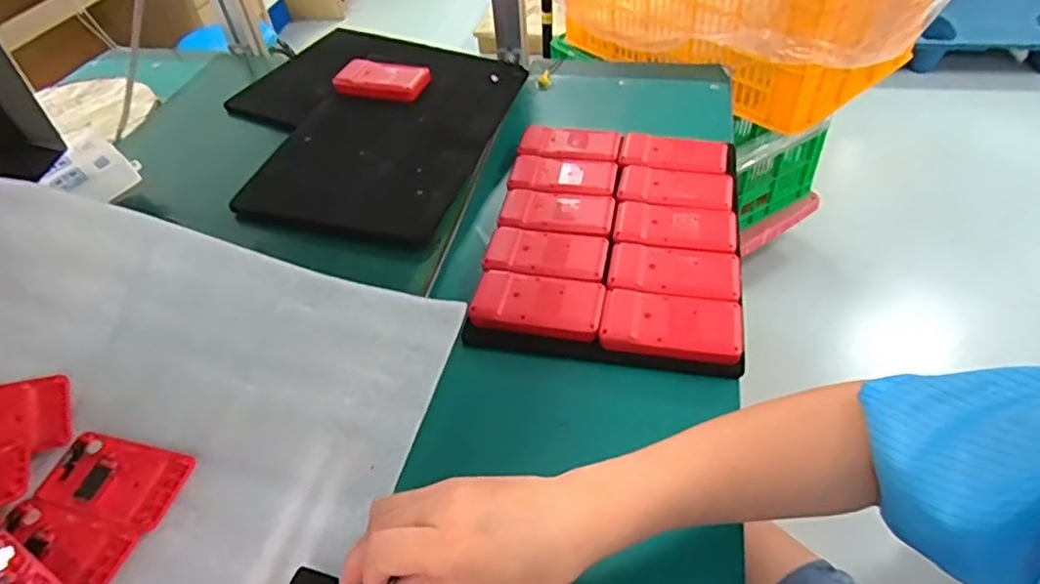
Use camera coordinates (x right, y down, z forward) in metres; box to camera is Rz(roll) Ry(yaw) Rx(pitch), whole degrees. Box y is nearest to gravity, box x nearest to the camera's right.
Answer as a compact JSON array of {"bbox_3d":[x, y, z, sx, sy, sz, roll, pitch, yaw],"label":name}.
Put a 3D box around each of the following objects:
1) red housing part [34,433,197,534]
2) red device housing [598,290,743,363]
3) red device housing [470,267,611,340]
[{"bbox_3d":[-0.322,0.147,0.489,0.119,0.004,0.061,11,47,17],"label":"red housing part"},{"bbox_3d":[0.135,0.029,0.547,0.118,0.015,0.063,4,46,11],"label":"red device housing"},{"bbox_3d":[0.018,0.010,0.574,0.119,0.017,0.063,6,46,13],"label":"red device housing"}]

